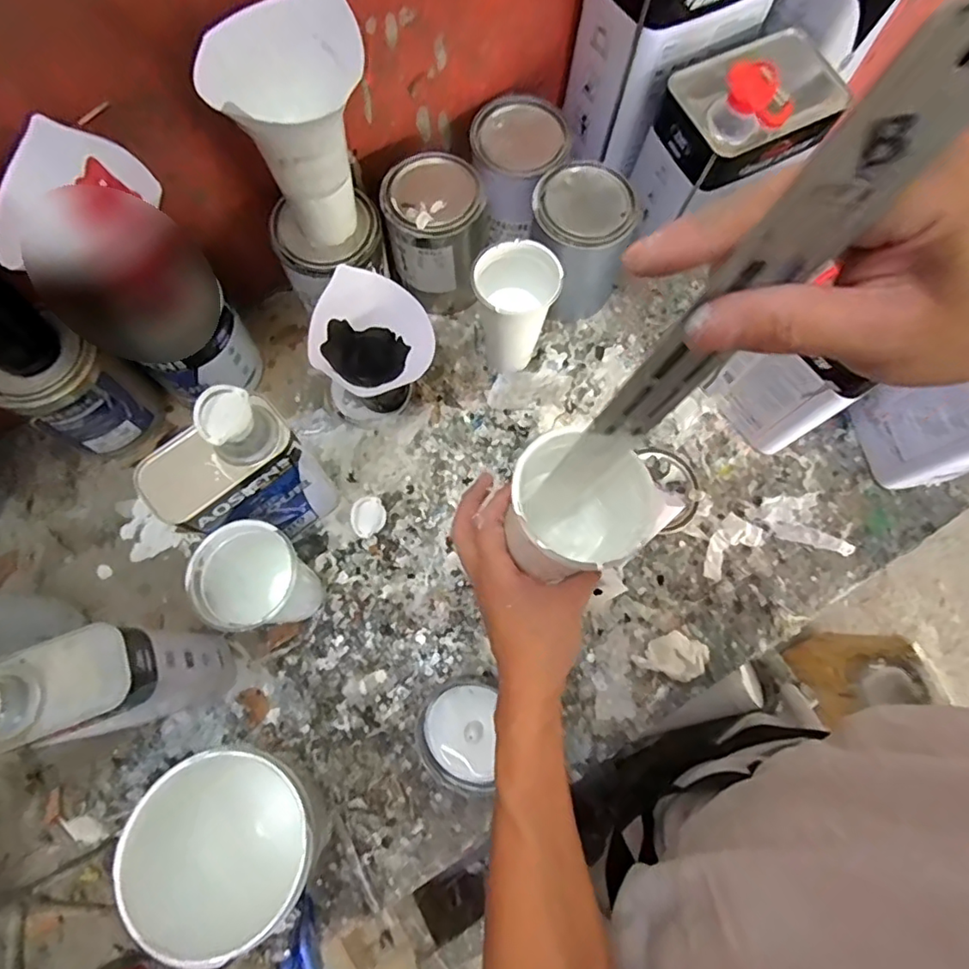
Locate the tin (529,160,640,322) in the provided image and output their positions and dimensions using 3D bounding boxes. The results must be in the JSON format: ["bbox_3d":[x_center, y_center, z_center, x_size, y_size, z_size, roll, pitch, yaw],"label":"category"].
[{"bbox_3d":[0.104,-0.264,0.633,0.106,0.148,0.104,1,73,-2],"label":"tin"}]

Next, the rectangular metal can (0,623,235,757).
[{"bbox_3d":[-0.296,0.157,0.454,0.110,0.216,0.063,-19,75,-7],"label":"rectangular metal can"}]

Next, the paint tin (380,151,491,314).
[{"bbox_3d":[-0.053,-0.272,0.630,0.106,0.137,0.091,0,73,-2],"label":"paint tin"}]

